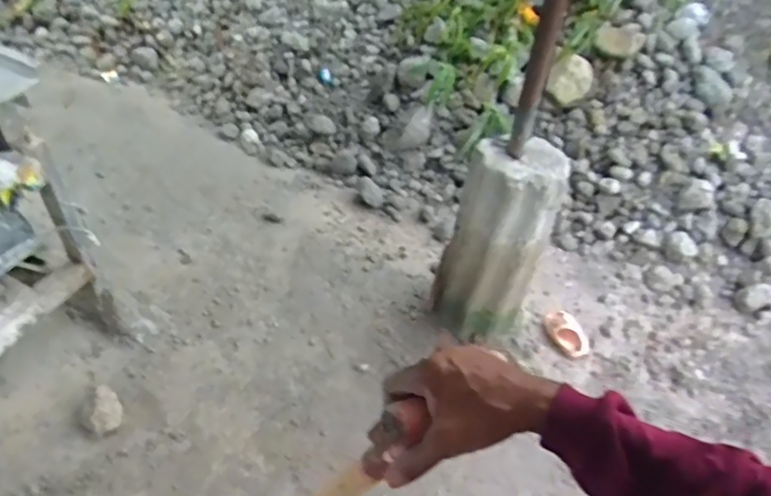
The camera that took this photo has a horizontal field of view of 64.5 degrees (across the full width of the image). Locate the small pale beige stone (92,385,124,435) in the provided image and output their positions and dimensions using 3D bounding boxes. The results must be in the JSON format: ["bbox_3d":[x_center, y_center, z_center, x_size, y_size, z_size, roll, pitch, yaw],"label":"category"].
[{"bbox_3d":[-0.696,0.405,1.533,0.067,0.032,0.118,-9,48,-13],"label":"small pale beige stone"}]

